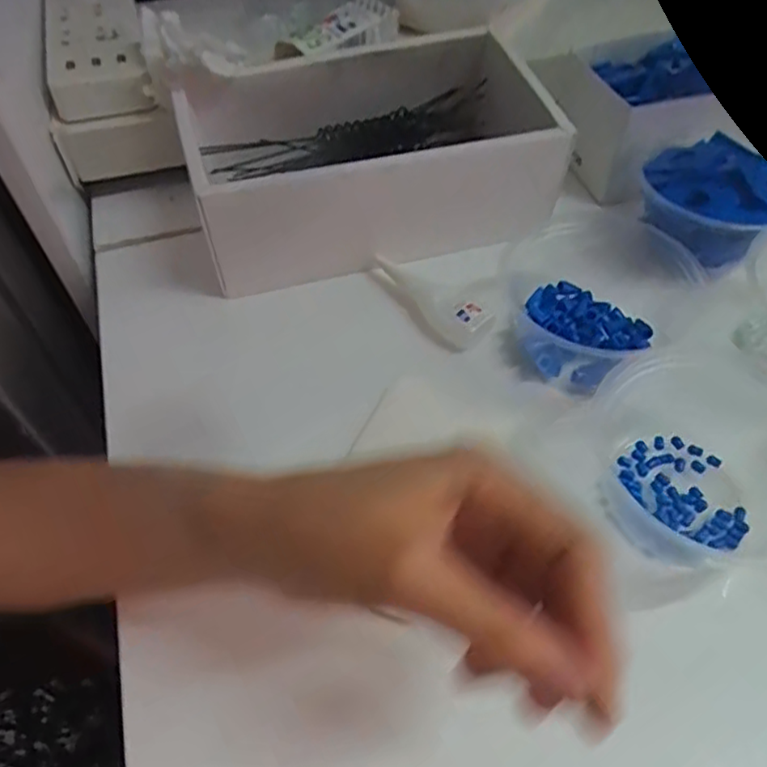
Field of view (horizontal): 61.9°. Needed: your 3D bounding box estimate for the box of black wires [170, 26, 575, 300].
[{"bbox_3d":[-0.011,-0.158,0.441,0.230,0.083,0.126,-11,55,-6],"label":"box of black wires"}]

